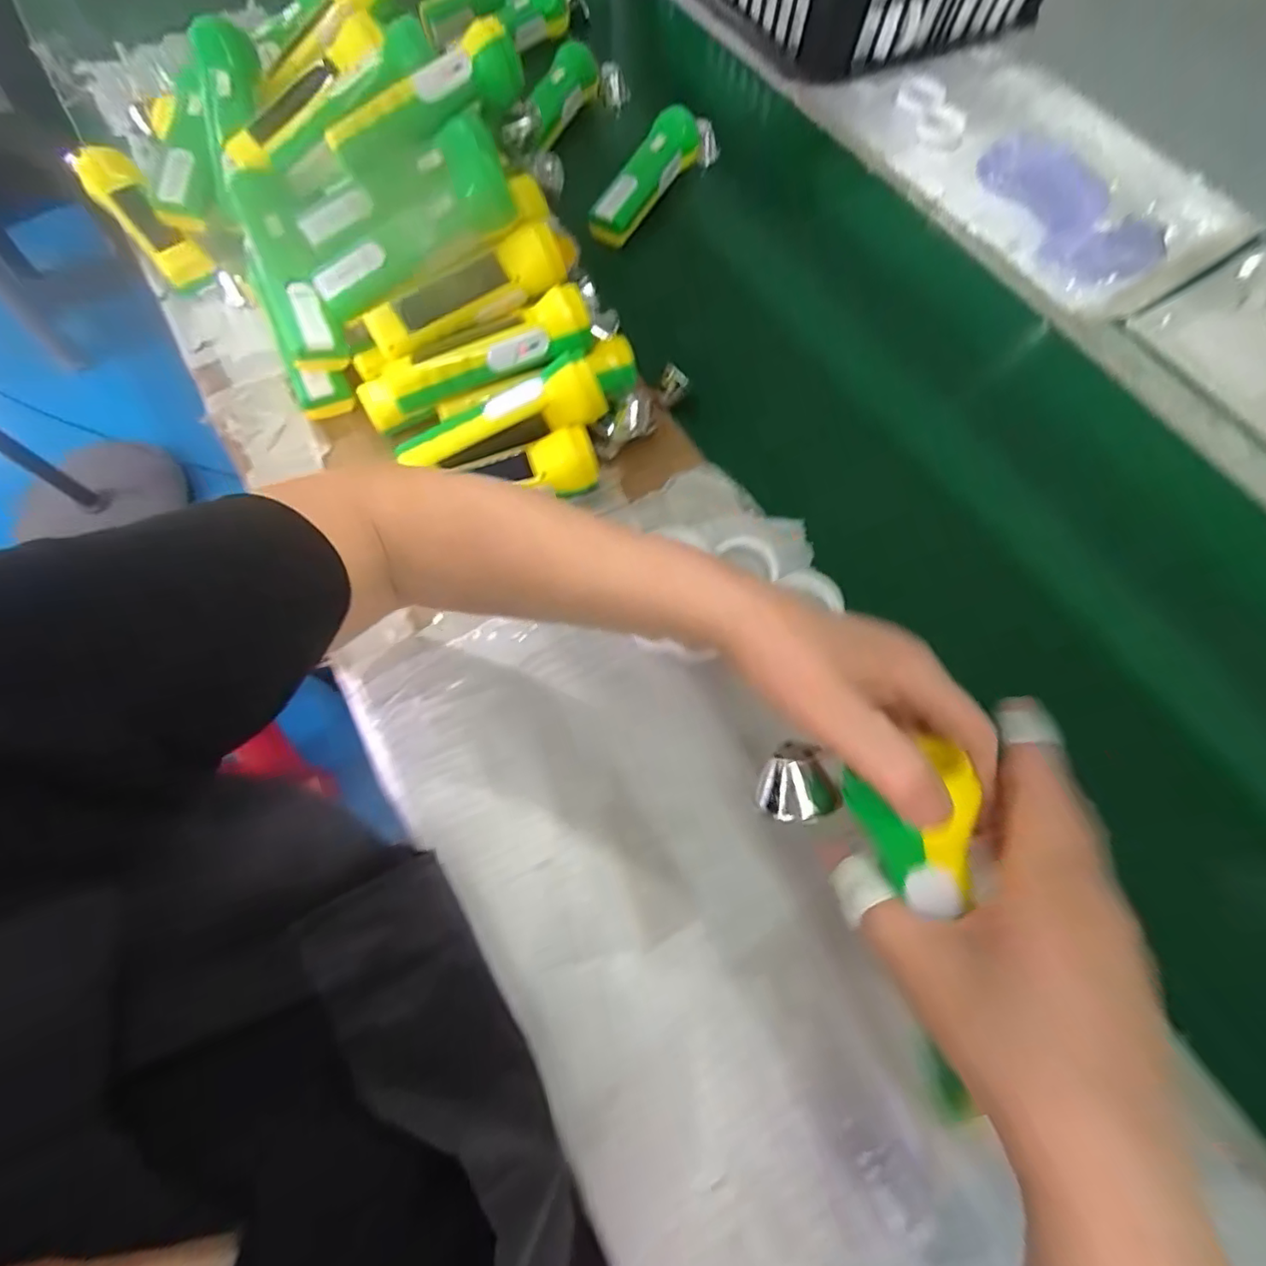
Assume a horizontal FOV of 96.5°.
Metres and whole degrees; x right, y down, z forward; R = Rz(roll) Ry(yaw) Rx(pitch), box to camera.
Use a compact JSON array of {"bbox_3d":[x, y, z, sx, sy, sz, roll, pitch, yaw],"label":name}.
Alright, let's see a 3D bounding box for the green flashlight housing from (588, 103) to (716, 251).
[{"bbox_3d":[0.024,-0.491,0.600,0.046,0.047,0.209,33,72,10],"label":"green flashlight housing"}]

